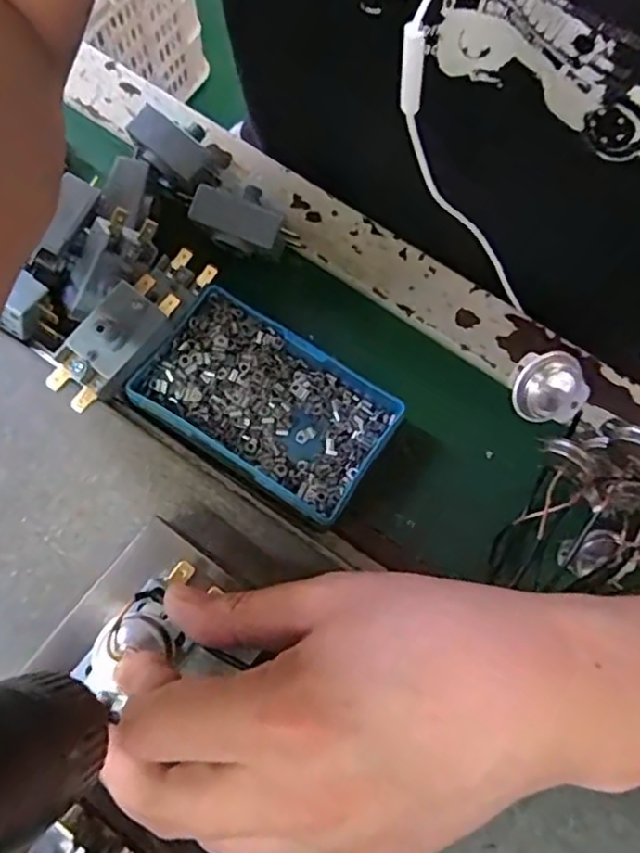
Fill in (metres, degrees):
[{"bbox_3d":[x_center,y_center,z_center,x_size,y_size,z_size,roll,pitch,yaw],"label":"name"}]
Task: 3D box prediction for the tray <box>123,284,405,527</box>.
[{"bbox_3d":[-0.026,-0.011,0.318,0.113,0.028,0.071,32,75,7],"label":"tray"}]

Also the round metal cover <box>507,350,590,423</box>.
[{"bbox_3d":[0.087,-0.015,0.244,0.012,0.027,0.030,11,55,-40],"label":"round metal cover"}]

